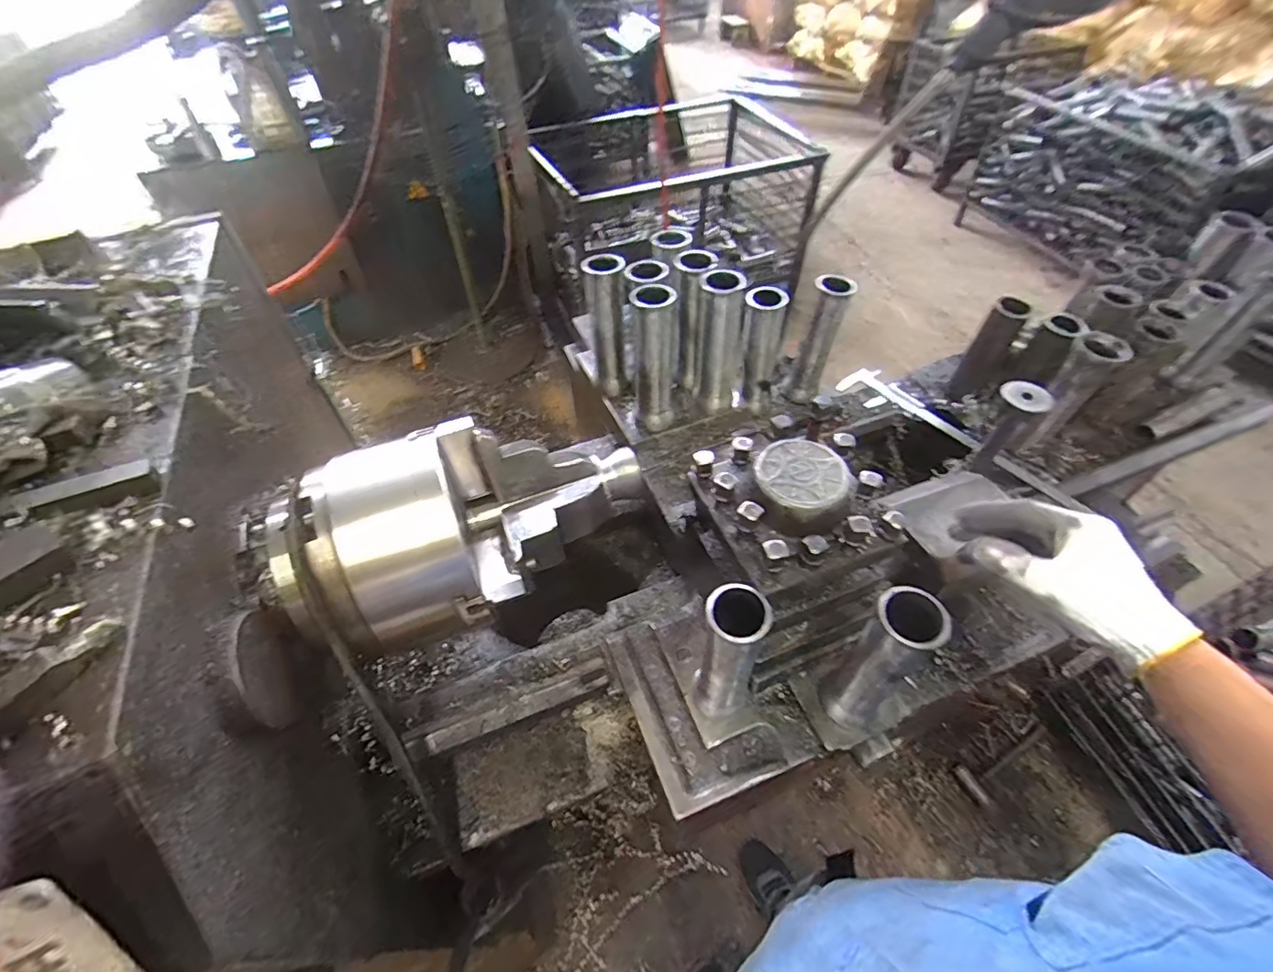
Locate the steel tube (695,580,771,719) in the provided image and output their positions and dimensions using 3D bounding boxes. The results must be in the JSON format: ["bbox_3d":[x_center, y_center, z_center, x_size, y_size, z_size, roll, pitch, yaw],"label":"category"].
[{"bbox_3d":[0.086,0.162,0.517,0.054,0.195,0.052,-1,51,1],"label":"steel tube"}]

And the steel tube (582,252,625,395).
[{"bbox_3d":[-0.040,-0.218,0.762,0.049,0.185,0.054,3,51,4],"label":"steel tube"}]

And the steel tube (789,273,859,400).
[{"bbox_3d":[0.267,-0.213,0.809,0.056,0.179,0.050,19,54,16],"label":"steel tube"}]

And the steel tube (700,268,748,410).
[{"bbox_3d":[0.111,-0.188,0.734,0.056,0.190,0.048,11,52,10],"label":"steel tube"}]

